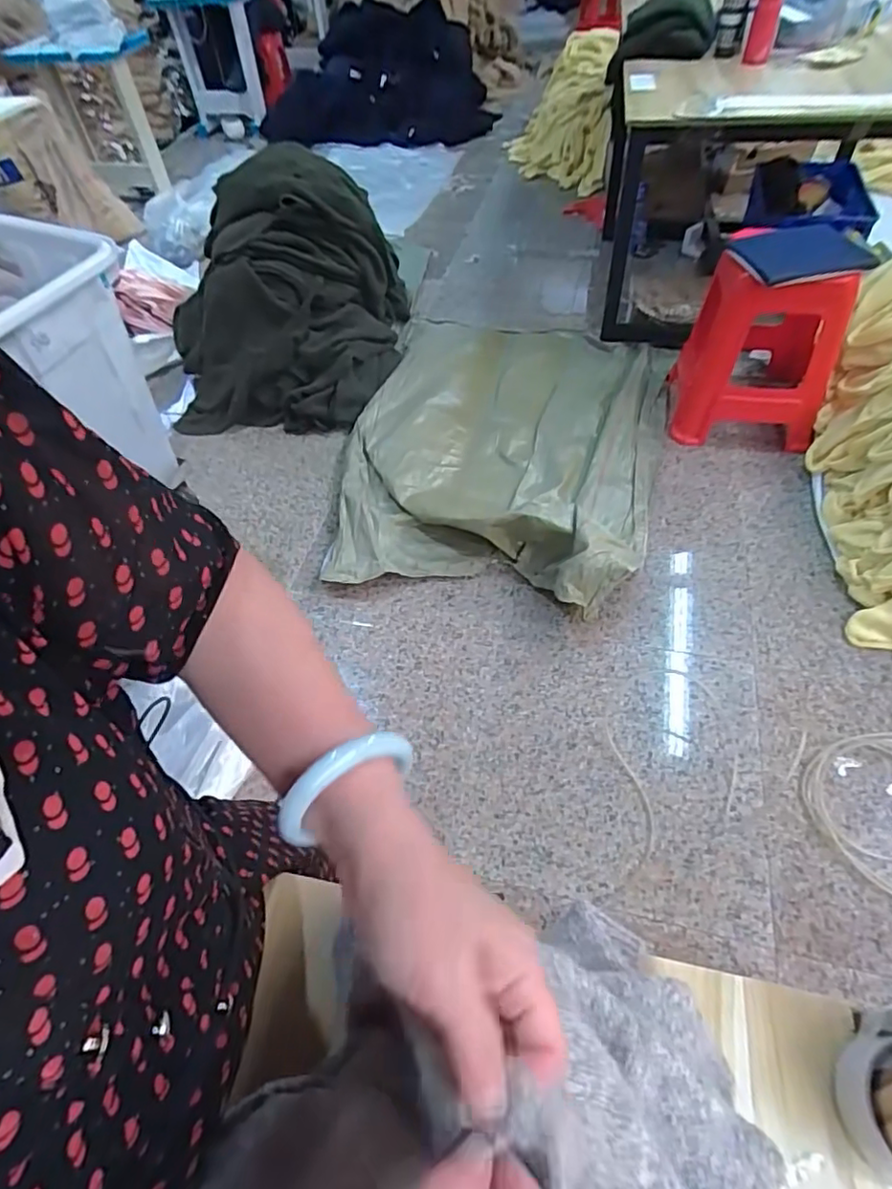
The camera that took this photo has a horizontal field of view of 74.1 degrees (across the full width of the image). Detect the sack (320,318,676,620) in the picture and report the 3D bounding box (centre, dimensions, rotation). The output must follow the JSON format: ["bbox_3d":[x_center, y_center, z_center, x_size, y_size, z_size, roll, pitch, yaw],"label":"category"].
[{"bbox_3d":[0.180,-0.552,1.884,0.975,0.204,1.336,9,54,12],"label":"sack"}]

